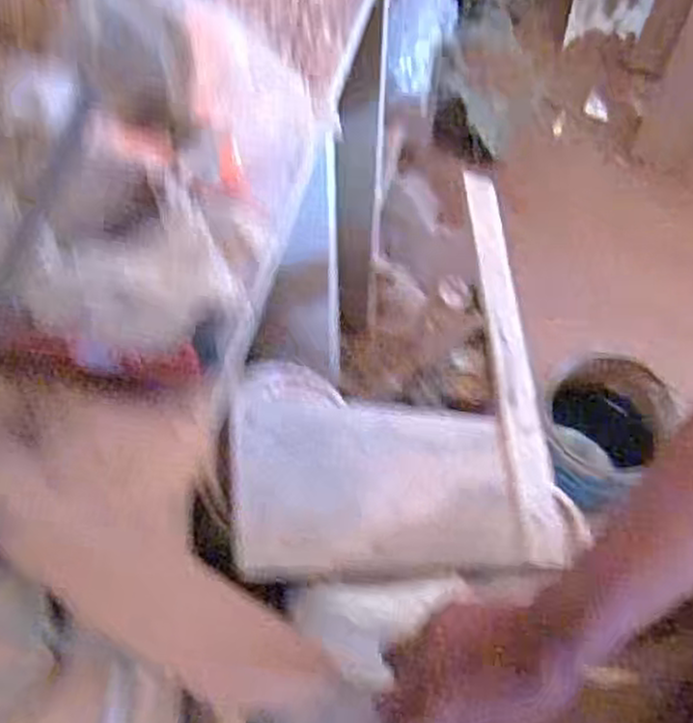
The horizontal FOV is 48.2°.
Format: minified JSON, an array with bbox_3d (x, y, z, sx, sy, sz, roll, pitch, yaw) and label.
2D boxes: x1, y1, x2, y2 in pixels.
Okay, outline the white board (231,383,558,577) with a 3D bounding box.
[{"bbox_3d":[0.041,0.124,0.782,0.321,0.013,0.174,7,66,-27],"label":"white board"}]

